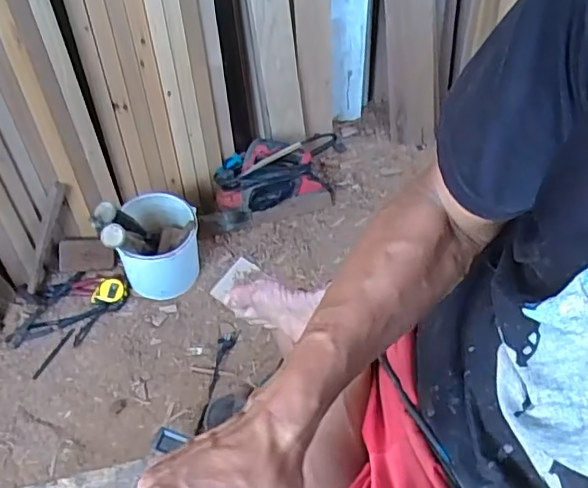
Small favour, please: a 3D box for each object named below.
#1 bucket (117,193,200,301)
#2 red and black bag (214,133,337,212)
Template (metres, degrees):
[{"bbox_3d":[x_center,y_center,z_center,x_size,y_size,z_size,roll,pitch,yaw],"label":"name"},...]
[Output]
[{"bbox_3d":[-0.308,0.008,1.344,0.175,0.178,0.173,0,56,-2],"label":"bucket"},{"bbox_3d":[-0.042,-0.161,1.459,0.306,0.175,0.149,-8,57,-8],"label":"red and black bag"}]

